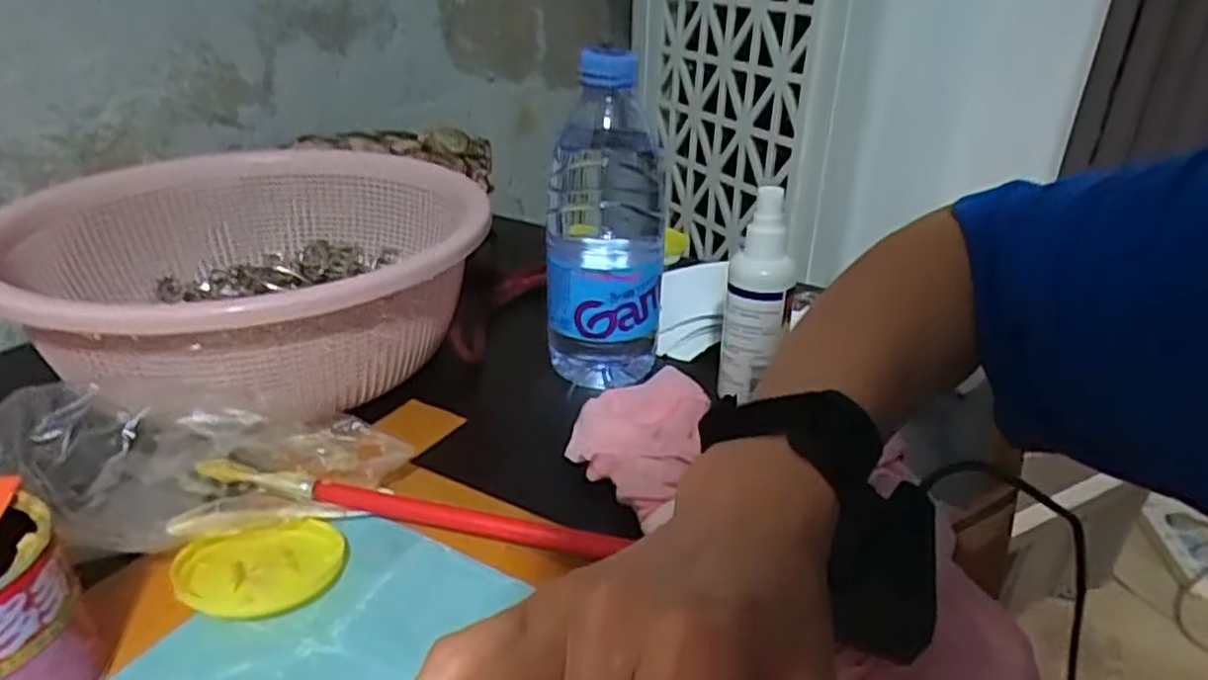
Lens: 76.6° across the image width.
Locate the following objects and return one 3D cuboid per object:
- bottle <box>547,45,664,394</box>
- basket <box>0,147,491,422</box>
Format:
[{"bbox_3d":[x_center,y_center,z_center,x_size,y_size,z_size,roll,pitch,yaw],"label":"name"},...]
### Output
[{"bbox_3d":[0.000,-0.067,0.457,0.069,0.194,0.056,0,28,-1],"label":"bottle"},{"bbox_3d":[-0.213,-0.037,0.486,0.251,0.097,0.275,-5,29,-10],"label":"basket"}]

